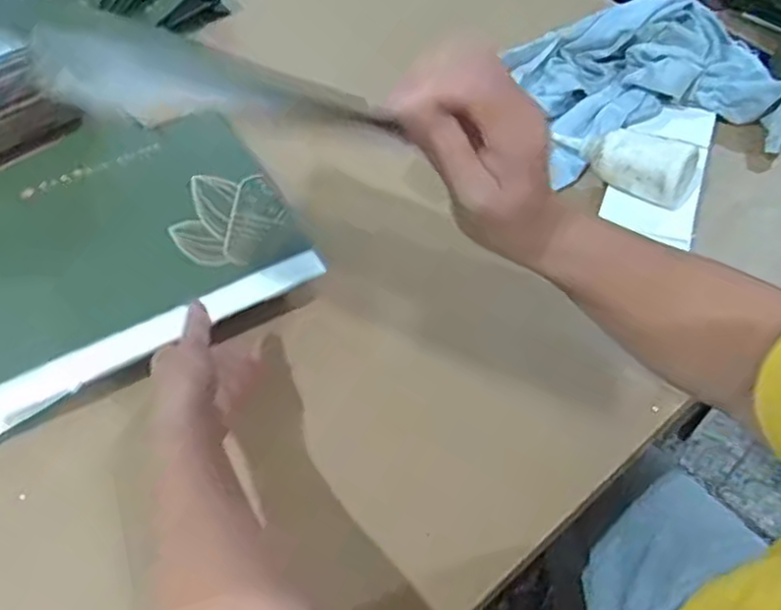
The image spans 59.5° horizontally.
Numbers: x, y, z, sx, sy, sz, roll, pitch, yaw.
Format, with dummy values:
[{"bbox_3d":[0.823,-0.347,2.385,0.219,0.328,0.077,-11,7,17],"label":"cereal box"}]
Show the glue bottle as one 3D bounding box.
[{"bbox_3d":[0.242,-0.164,0.718,0.159,0.053,0.060,32,61,22],"label":"glue bottle"}]

